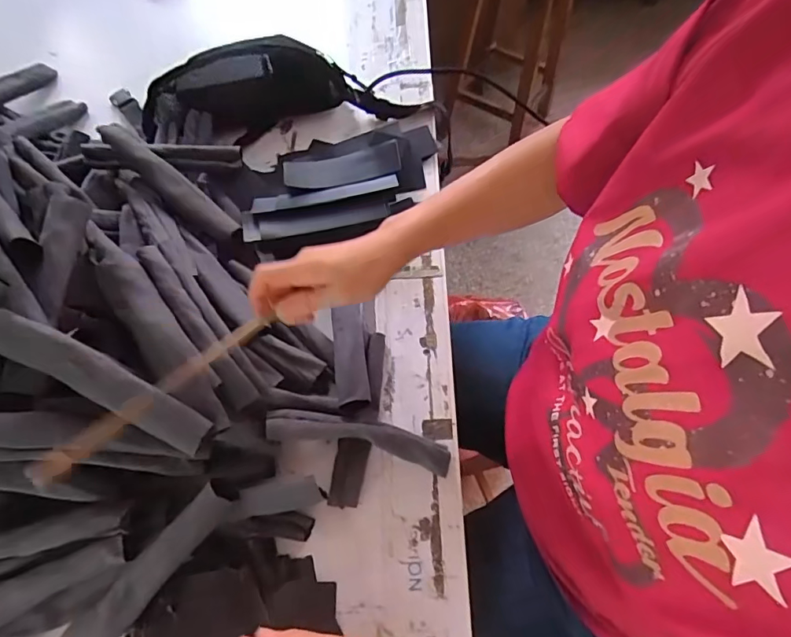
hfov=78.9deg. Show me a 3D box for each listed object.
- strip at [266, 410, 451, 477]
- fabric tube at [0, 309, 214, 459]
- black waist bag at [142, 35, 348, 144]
[{"bbox_3d":[-0.034,0.118,0.475,0.182,0.018,0.034,13,67,-6],"label":"strip"},{"bbox_3d":[-0.239,0.054,0.395,0.192,0.015,0.035,36,70,-13],"label":"fabric tube"},{"bbox_3d":[-0.218,-0.317,0.671,0.279,0.081,0.093,-20,67,-7],"label":"black waist bag"}]

